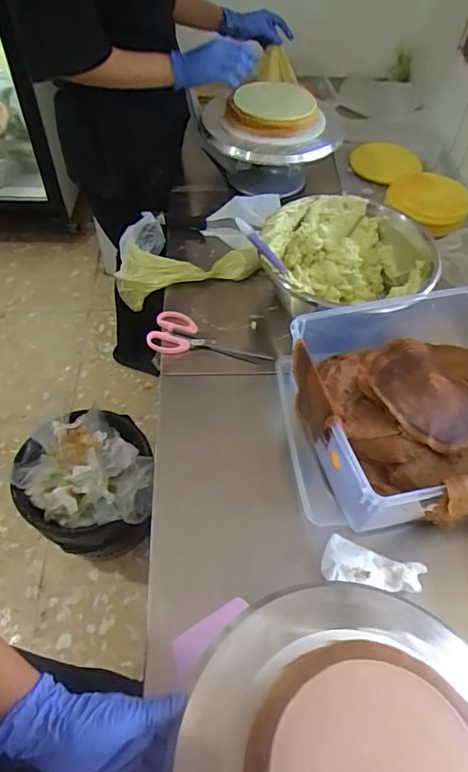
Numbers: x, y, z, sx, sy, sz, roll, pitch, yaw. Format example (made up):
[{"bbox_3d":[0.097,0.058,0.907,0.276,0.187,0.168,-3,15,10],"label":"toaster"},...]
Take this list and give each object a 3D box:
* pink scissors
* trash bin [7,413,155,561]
[{"bbox_3d":[-0.040,-0.069,0.812,0.201,0.022,0.079,19,55,11],"label":"pink scissors"},{"bbox_3d":[-0.353,0.260,1.226,0.303,0.401,0.301,1,54,-2],"label":"trash bin"}]

